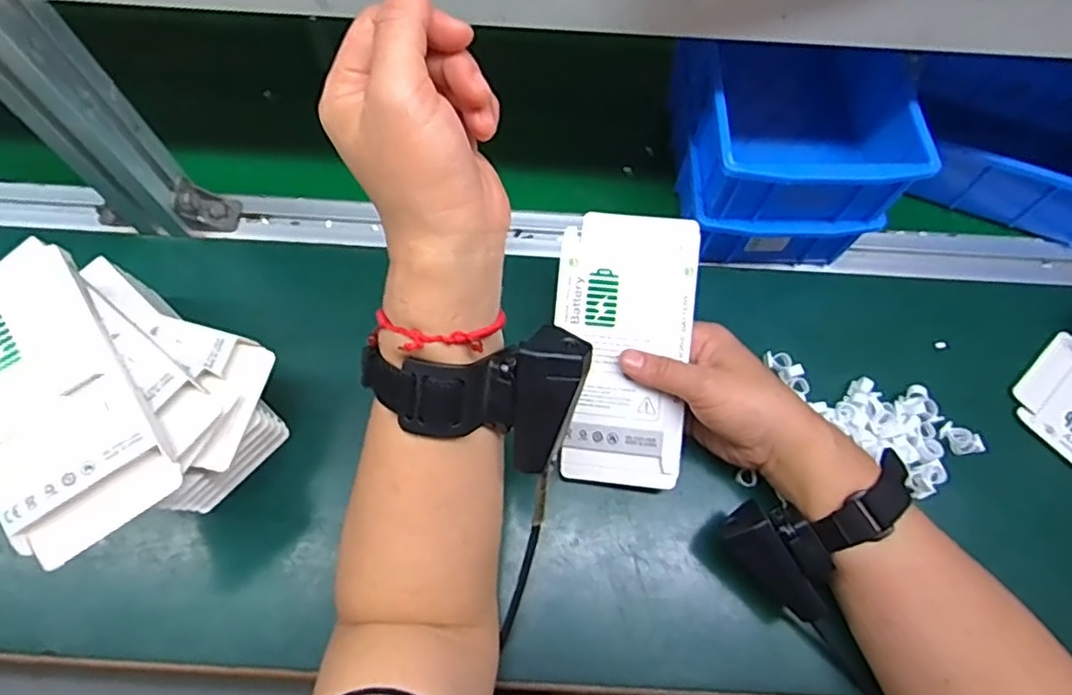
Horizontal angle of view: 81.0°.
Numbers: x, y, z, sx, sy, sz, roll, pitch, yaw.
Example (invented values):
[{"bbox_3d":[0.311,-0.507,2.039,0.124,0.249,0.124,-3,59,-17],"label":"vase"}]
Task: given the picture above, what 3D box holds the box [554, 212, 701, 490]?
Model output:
[{"bbox_3d":[0.058,0.002,0.407,0.084,0.012,0.173,1,90,-1],"label":"box"}]

